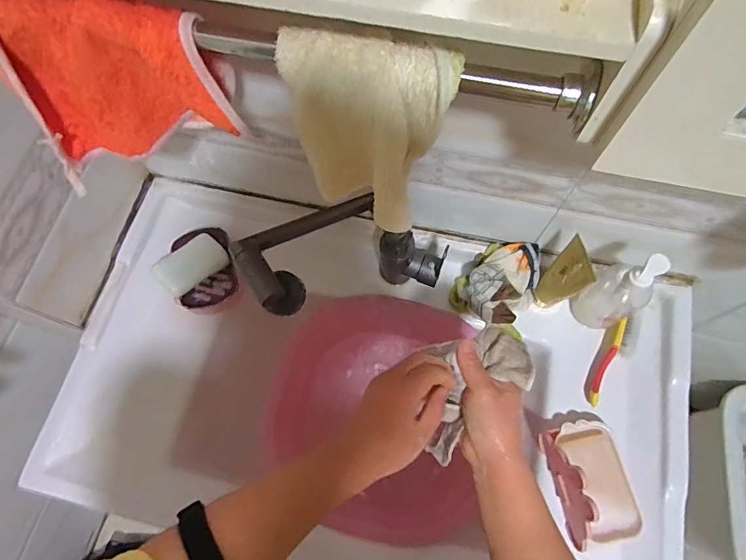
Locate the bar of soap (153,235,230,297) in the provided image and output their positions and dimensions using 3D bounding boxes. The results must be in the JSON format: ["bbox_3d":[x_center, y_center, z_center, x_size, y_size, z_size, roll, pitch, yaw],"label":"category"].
[{"bbox_3d":[-0.277,-0.027,0.671,0.101,0.022,0.065,-43,74,-14],"label":"bar of soap"}]

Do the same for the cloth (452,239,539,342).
[{"bbox_3d":[0.187,0.006,0.658,0.117,0.074,0.128,25,72,10],"label":"cloth"}]

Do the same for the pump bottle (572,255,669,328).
[{"bbox_3d":[0.324,0.014,0.576,0.058,0.184,0.064,-34,72,-11],"label":"pump bottle"}]

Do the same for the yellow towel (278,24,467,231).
[{"bbox_3d":[-0.002,-0.106,0.341,0.120,0.148,0.034,14,53,15],"label":"yellow towel"}]

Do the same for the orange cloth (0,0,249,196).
[{"bbox_3d":[-0.225,-0.162,0.385,0.210,0.162,0.080,-5,69,-1],"label":"orange cloth"}]

